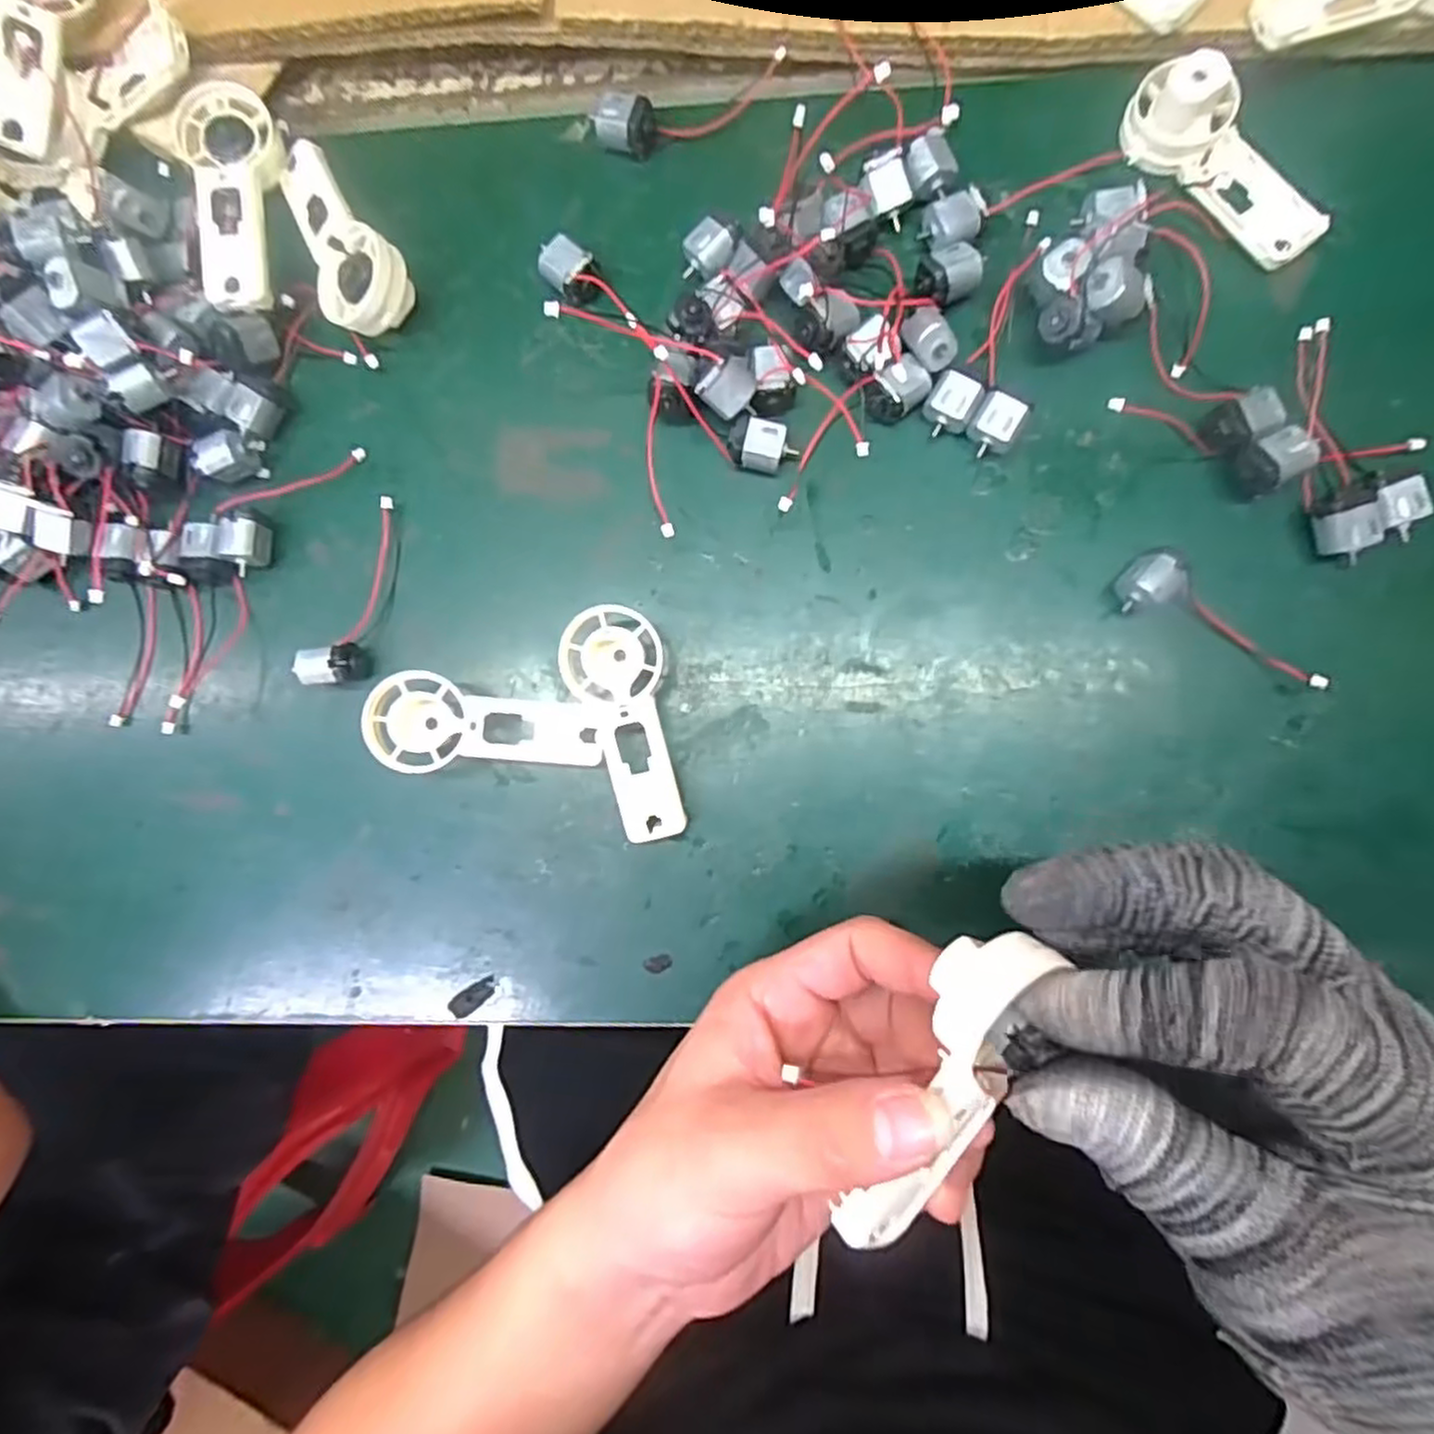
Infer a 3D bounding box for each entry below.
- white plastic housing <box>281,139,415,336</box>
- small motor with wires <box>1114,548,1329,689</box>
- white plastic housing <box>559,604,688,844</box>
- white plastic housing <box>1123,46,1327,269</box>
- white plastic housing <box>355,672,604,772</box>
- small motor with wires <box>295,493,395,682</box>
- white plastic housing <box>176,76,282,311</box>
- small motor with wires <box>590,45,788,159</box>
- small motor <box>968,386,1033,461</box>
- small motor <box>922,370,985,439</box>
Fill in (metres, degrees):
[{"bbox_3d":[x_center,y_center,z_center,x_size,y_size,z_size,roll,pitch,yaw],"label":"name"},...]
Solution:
[{"bbox_3d":[-0.166,-0.207,0.320,0.039,0.028,0.093,-33,86,2],"label":"white plastic housing"},{"bbox_3d":[0.203,-0.036,0.284,0.090,0.018,0.024,27,90,5],"label":"small motor with wires"},{"bbox_3d":[-0.037,0.003,0.299,0.038,0.025,0.094,-9,87,4],"label":"white plastic housing"},{"bbox_3d":[0.206,-0.224,0.297,0.036,0.035,0.093,-43,85,2],"label":"white plastic housing"},{"bbox_3d":[-0.093,0.008,0.301,0.092,0.028,0.039,10,88,5],"label":"white plastic housing"},{"bbox_3d":[-0.159,-0.055,0.312,0.023,0.020,0.084,7,88,5],"label":"small motor with wires"},{"bbox_3d":[-0.206,-0.224,0.313,0.034,0.015,0.098,-10,87,4],"label":"white plastic housing"},{"bbox_3d":[-0.011,-0.266,0.318,0.085,0.017,0.021,-13,87,4],"label":"small motor with wires"},{"bbox_3d":[0.113,-0.119,0.297,0.019,0.017,0.023,28,90,5],"label":"small motor"},{"bbox_3d":[0.096,-0.127,0.298,0.019,0.015,0.024,28,90,5],"label":"small motor"}]

